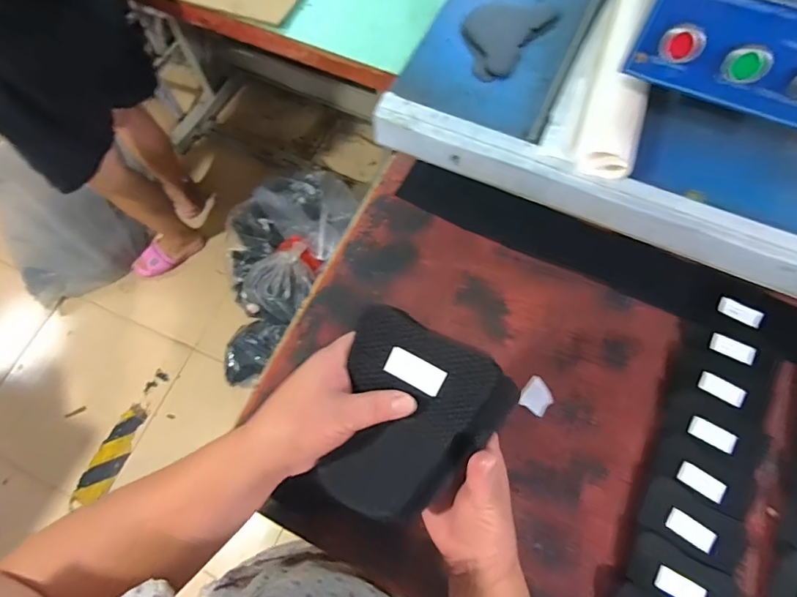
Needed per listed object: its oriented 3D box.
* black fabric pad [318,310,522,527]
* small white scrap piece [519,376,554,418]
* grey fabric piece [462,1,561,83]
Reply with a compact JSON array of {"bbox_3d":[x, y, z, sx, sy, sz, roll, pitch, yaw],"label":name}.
[{"bbox_3d":[0.006,0.094,0.339,0.117,0.019,0.148,25,102,11],"label":"black fabric pad"},{"bbox_3d":[0.161,0.115,0.529,0.034,0.005,0.038,41,76,16],"label":"small white scrap piece"},{"bbox_3d":[0.128,-0.332,0.567,0.089,0.015,0.138,38,75,15],"label":"grey fabric piece"}]

